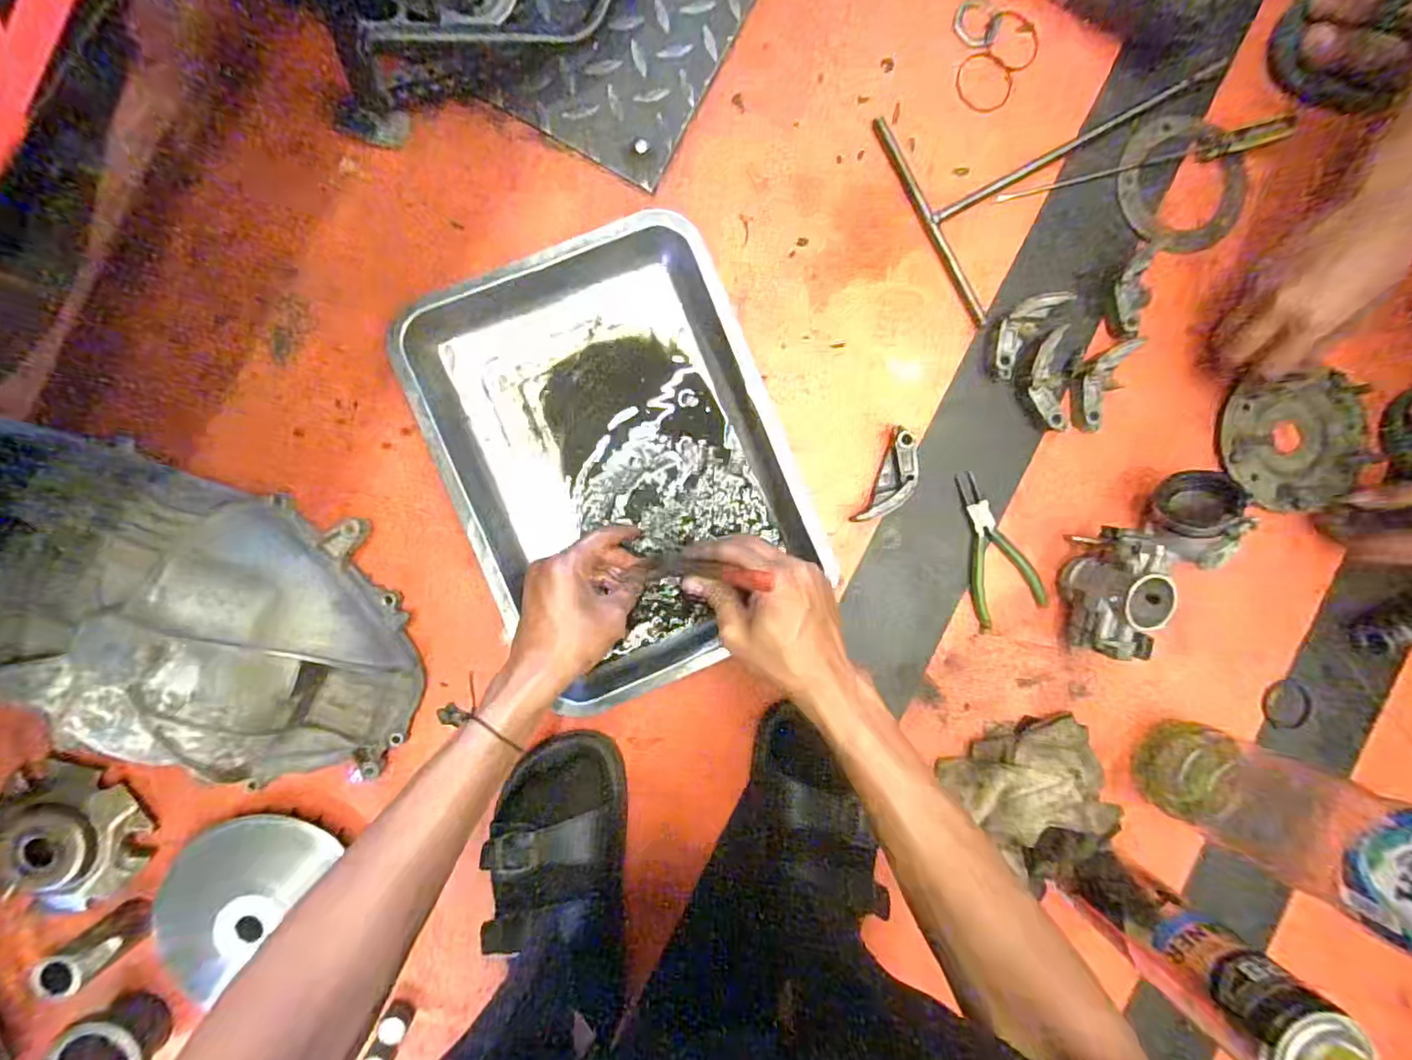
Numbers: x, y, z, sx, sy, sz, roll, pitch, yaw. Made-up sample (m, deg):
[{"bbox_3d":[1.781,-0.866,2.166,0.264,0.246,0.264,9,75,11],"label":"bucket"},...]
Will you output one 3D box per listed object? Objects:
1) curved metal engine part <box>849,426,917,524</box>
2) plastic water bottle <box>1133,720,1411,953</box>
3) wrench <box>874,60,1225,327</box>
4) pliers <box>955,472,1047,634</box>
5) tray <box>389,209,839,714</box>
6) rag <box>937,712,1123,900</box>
[{"bbox_3d":[0.159,-0.041,0.509,0.031,0.025,0.084,24,88,-3],"label":"curved metal engine part"},{"bbox_3d":[0.429,0.211,0.376,0.096,0.307,0.077,24,88,-3],"label":"plastic water bottle"},{"bbox_3d":[0.328,-0.344,0.518,0.323,0.015,0.188,-31,91,-3],"label":"wrench"},{"bbox_3d":[0.253,0.015,0.517,0.059,0.005,0.137,-14,90,-3],"label":"pliers"},{"bbox_3d":[-0.066,-0.056,0.484,0.251,0.046,0.344,-23,91,-3],"label":"tray"},{"bbox_3d":[0.285,0.225,0.496,0.139,0.060,0.113,-25,91,-3],"label":"rag"}]

